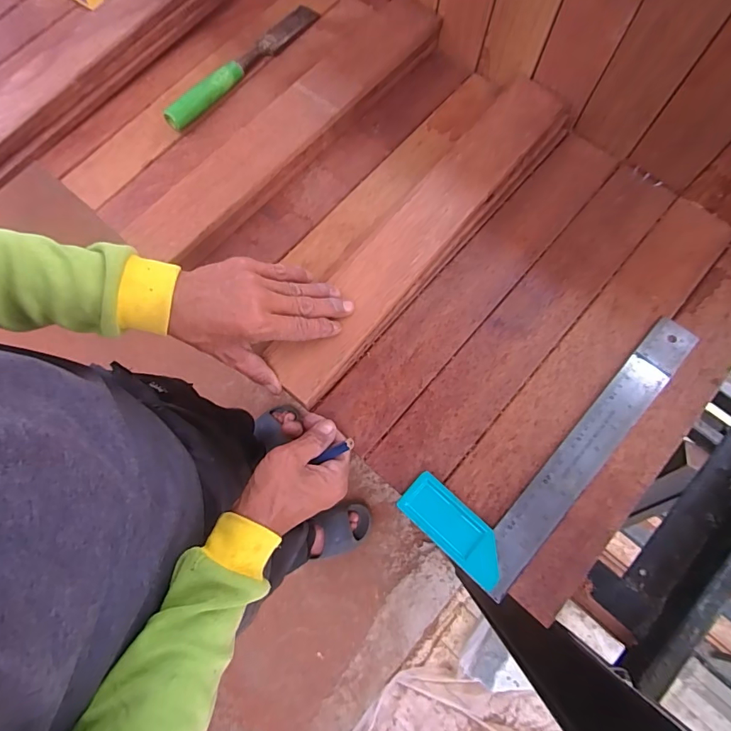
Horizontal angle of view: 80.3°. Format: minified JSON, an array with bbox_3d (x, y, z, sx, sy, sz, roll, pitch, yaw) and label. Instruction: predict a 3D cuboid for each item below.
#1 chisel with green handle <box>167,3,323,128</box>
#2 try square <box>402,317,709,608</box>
[{"bbox_3d":[-0.141,-0.356,0.510,0.028,0.029,0.232,35,78,11],"label":"chisel with green handle"},{"bbox_3d":[0.169,0.051,0.387,0.109,0.011,0.298,42,79,13],"label":"try square"}]

